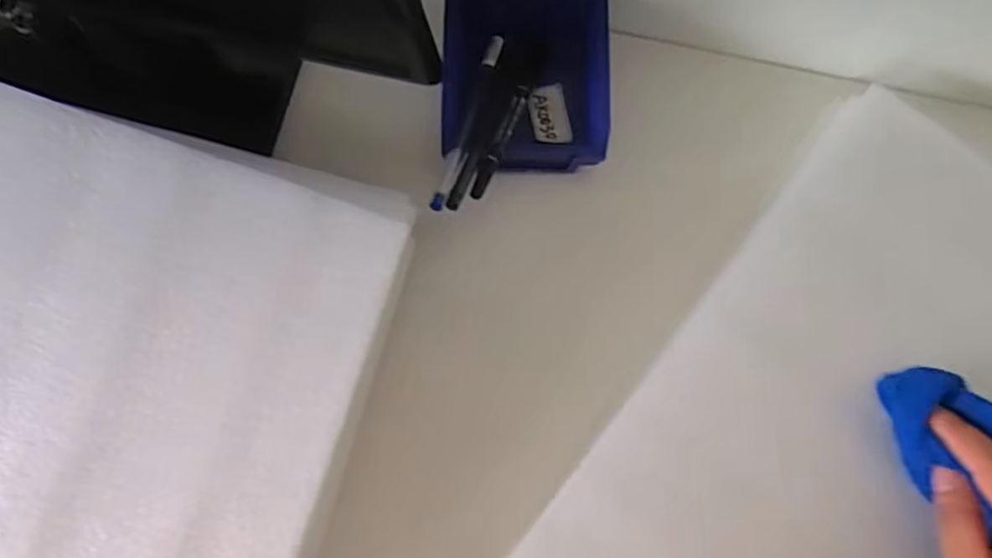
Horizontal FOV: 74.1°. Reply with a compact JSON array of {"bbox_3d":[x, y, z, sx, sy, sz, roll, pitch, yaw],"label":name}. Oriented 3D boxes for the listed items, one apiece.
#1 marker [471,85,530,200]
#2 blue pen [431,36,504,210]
[{"bbox_3d":[0.003,-0.087,0.406,0.010,0.006,0.089,23,67,2],"label":"marker"},{"bbox_3d":[-0.016,-0.101,0.415,0.010,0.006,0.137,16,66,1],"label":"blue pen"}]

